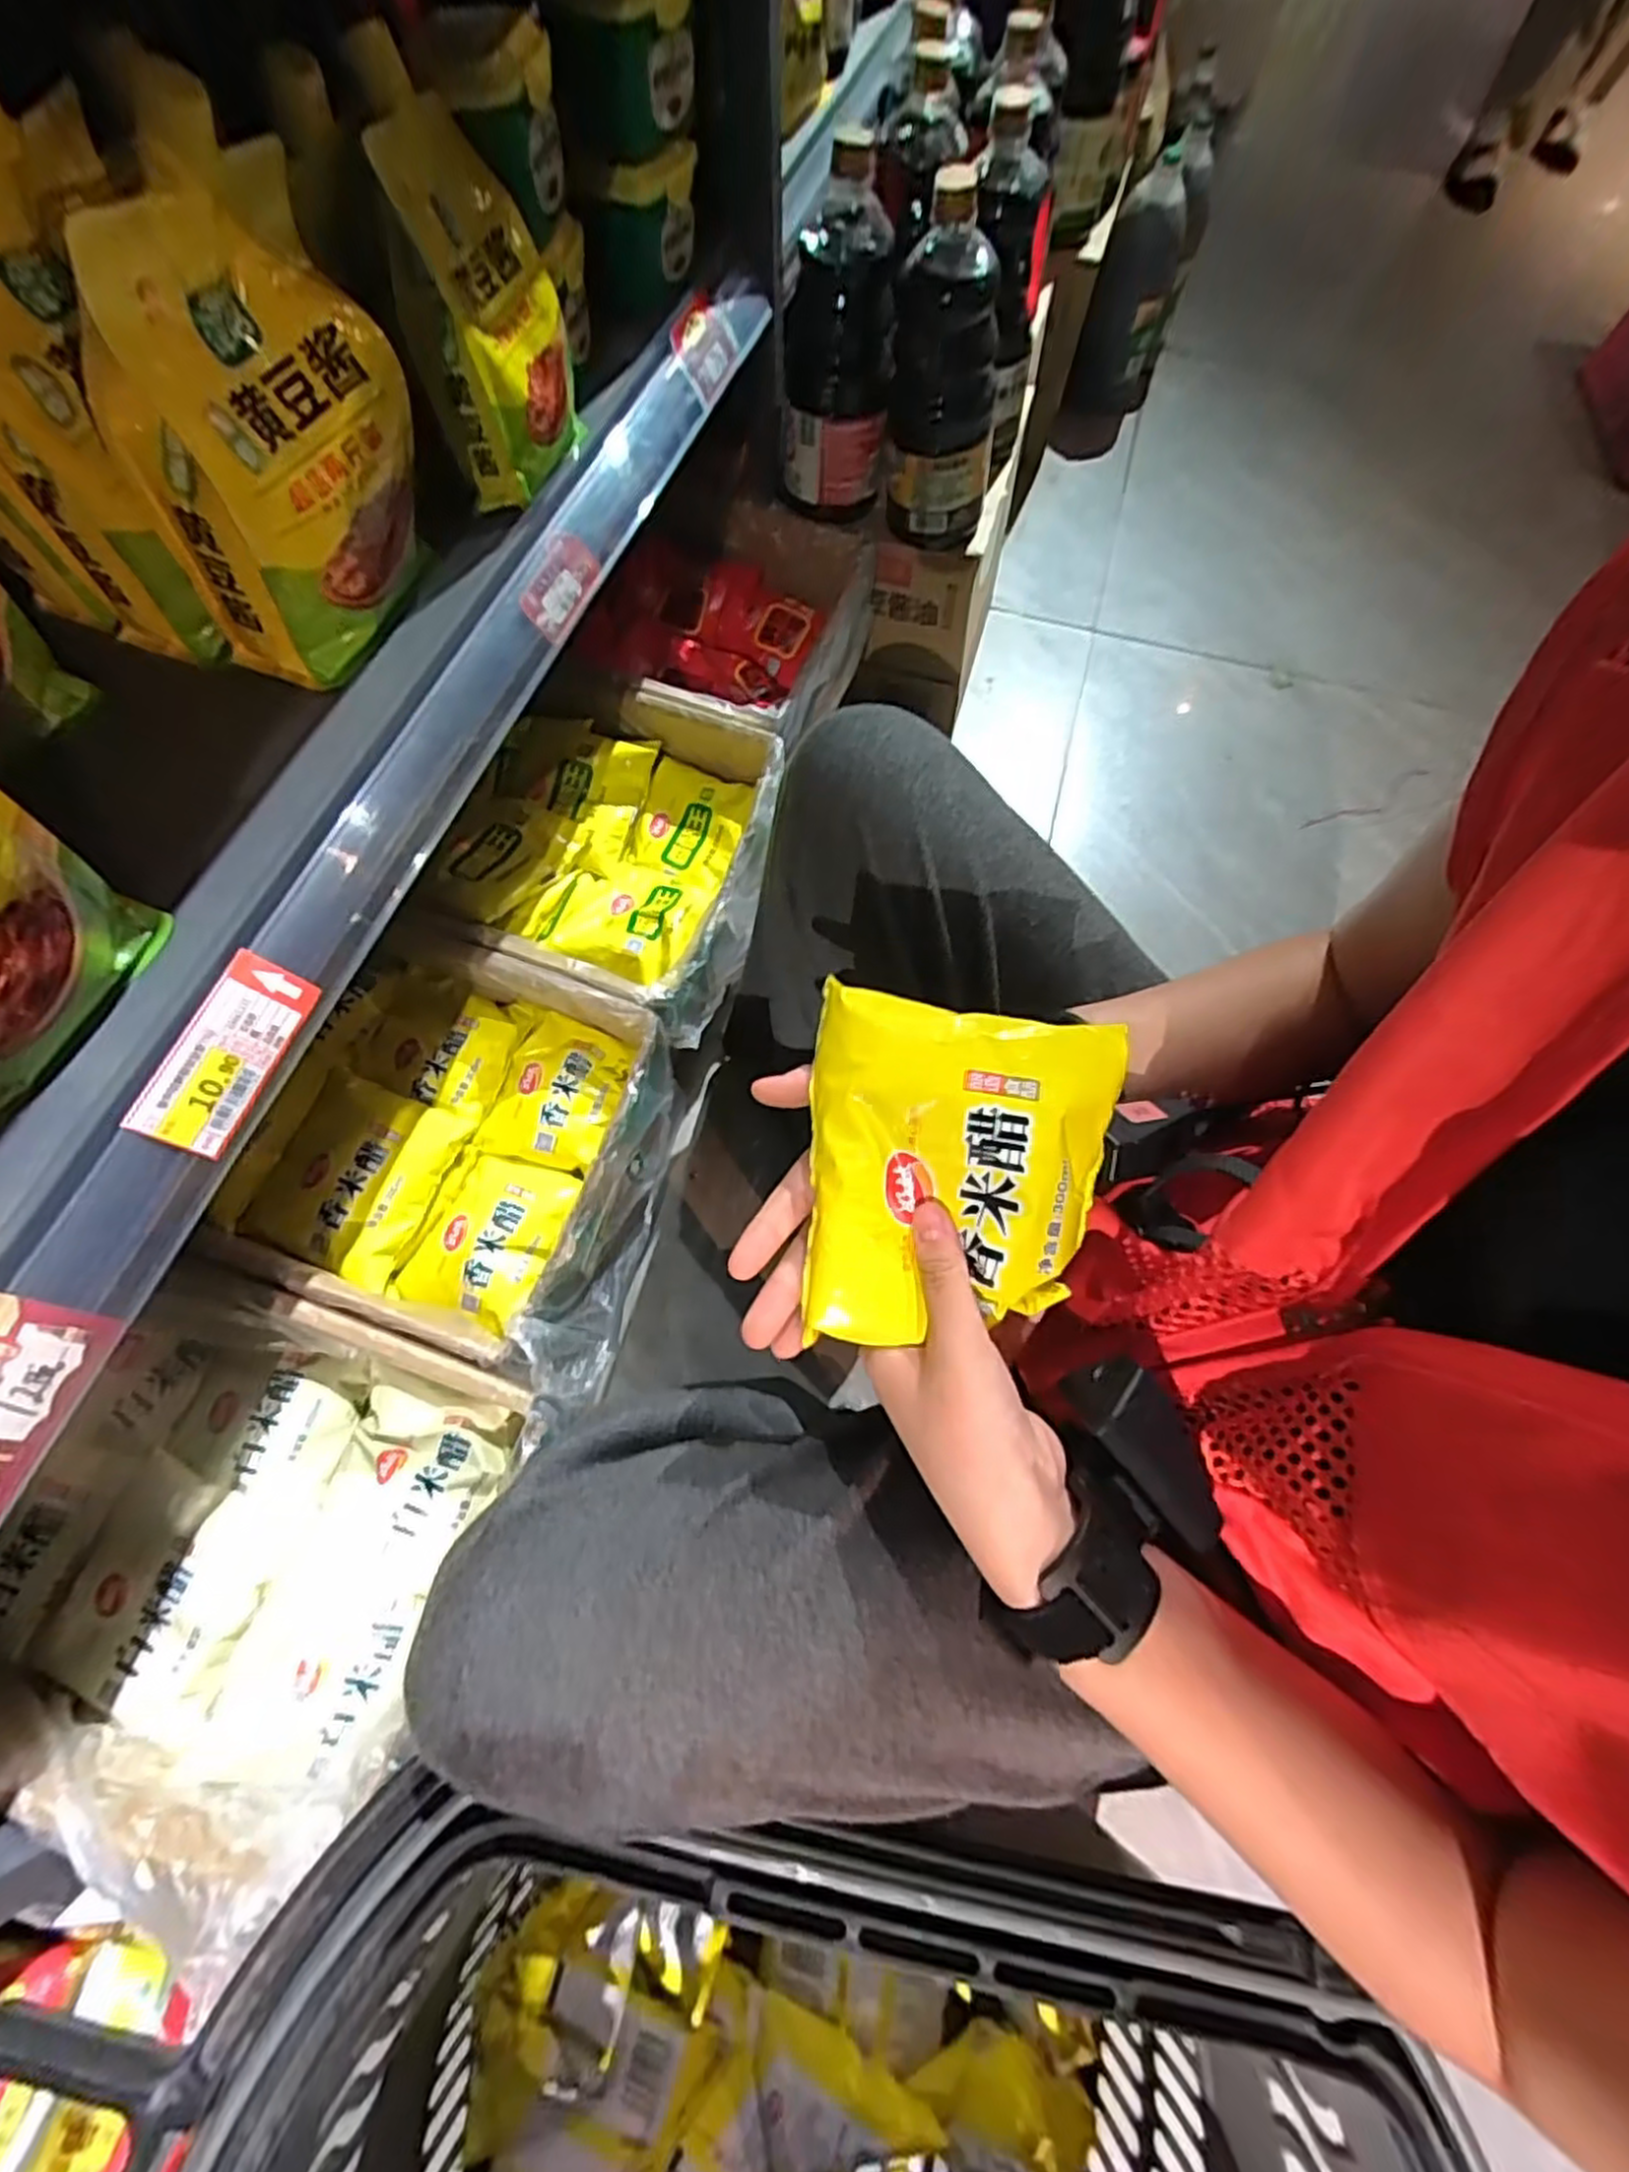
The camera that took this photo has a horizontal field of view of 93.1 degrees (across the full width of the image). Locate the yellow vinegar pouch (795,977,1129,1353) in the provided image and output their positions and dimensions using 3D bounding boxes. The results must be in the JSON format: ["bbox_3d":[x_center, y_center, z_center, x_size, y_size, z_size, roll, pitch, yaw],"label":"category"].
[{"bbox_3d":[0.054,0.033,0.295,0.112,0.036,0.129,8,91,8],"label":"yellow vinegar pouch"}]

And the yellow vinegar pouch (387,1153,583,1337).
[{"bbox_3d":[-0.245,0.112,0.581,0.094,0.029,0.125,23,68,7],"label":"yellow vinegar pouch"}]

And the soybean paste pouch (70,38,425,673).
[{"bbox_3d":[-0.261,-0.314,0.370,0.066,0.188,0.131,28,69,9],"label":"soybean paste pouch"}]

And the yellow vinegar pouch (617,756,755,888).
[{"bbox_3d":[-0.117,-0.252,0.731,0.097,0.027,0.120,15,68,4],"label":"yellow vinegar pouch"}]

